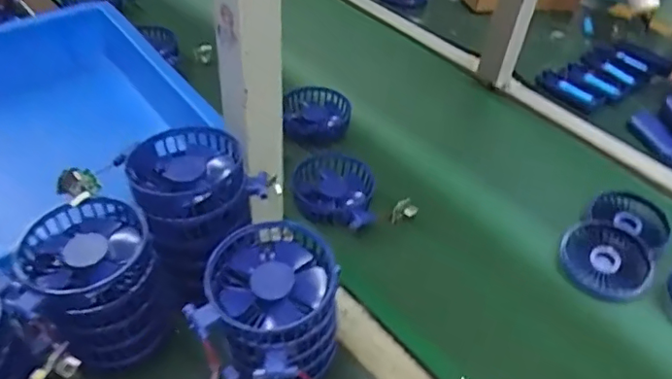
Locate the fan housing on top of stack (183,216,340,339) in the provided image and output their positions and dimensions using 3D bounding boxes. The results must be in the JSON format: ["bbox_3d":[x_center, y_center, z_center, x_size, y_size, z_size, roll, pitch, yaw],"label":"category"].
[{"bbox_3d":[-0.047,0.067,0.411,0.085,0.029,0.104,20,44,14],"label":"fan housing on top of stack"}]

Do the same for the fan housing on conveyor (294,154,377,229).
[{"bbox_3d":[-0.002,-0.001,0.632,0.087,0.029,0.110,5,43,-2],"label":"fan housing on conveyor"}]

